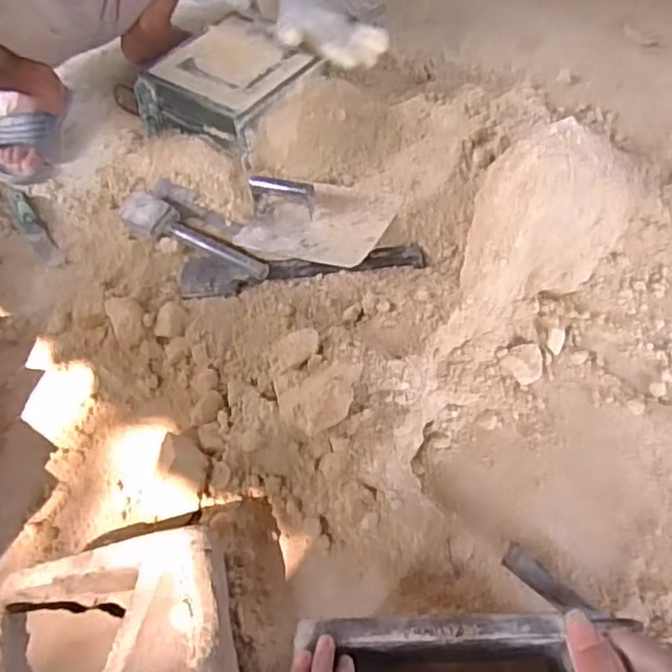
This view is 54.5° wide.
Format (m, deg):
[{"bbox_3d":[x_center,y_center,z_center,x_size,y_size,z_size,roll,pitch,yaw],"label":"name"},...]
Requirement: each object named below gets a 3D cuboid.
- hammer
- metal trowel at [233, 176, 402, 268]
[{"bbox_3d":[-0.207,-0.142,0.955,0.270,0.048,0.058,24,59,19],"label":"hammer"},{"bbox_3d":[-0.025,-0.176,0.920,0.207,0.065,0.160,22,58,18],"label":"metal trowel"}]

